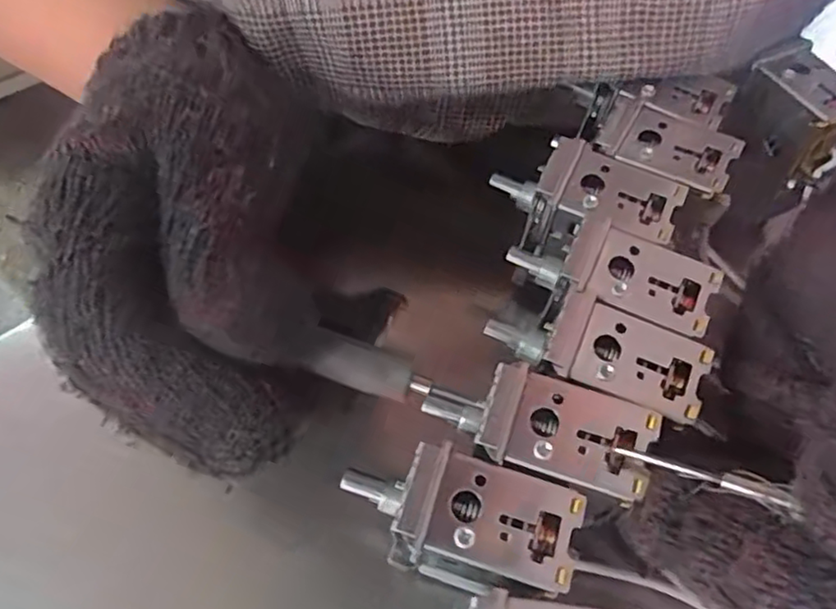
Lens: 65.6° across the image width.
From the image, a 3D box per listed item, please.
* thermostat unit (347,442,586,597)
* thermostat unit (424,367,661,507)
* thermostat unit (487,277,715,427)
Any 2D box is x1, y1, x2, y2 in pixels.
[{"bbox_3d":[0.008,0.049,0.147,0.051,0.027,0.025,17,61,8],"label":"thermostat unit"},{"bbox_3d":[0.026,0.028,0.151,0.052,0.015,0.022,12,60,18],"label":"thermostat unit"},{"bbox_3d":[0.043,0.012,0.163,0.051,0.017,0.023,24,62,12],"label":"thermostat unit"}]

